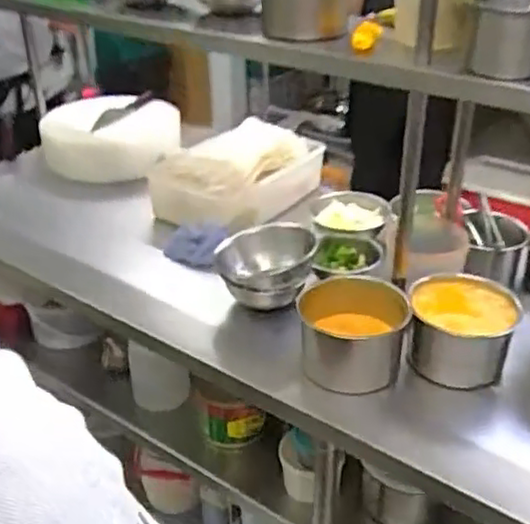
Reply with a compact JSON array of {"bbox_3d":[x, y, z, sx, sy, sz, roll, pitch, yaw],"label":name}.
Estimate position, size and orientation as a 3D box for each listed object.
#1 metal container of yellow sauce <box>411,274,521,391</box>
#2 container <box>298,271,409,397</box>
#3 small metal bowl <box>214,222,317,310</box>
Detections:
[{"bbox_3d":[0.318,0.109,1.151,0.169,0.114,0.169,5,31,10],"label":"metal container of yellow sauce"},{"bbox_3d":[0.141,0.109,1.162,0.178,0.104,0.205,-1,31,-1],"label":"container"},{"bbox_3d":[-0.003,0.000,1.314,0.179,0.078,0.181,7,32,13],"label":"small metal bowl"}]

